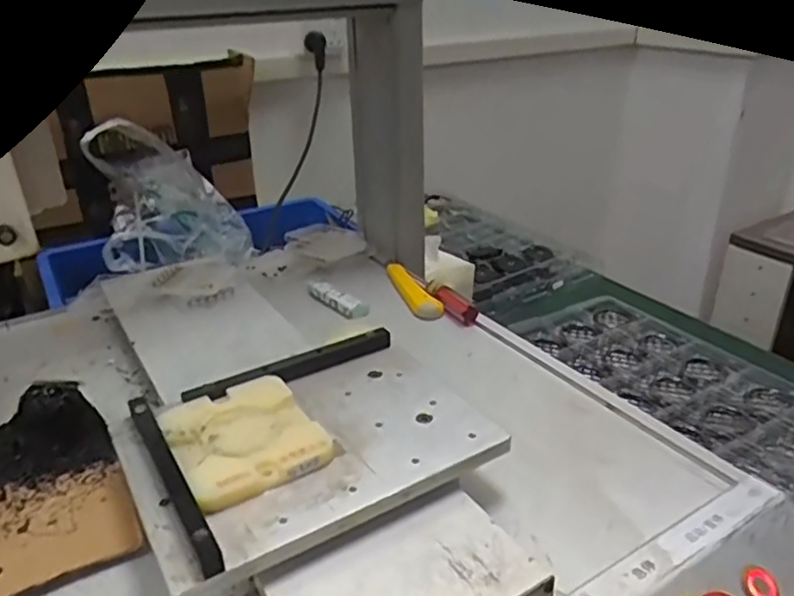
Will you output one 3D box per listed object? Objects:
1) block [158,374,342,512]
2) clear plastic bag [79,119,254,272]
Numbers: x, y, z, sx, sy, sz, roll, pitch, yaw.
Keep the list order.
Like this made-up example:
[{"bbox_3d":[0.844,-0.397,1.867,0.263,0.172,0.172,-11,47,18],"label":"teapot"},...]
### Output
[{"bbox_3d":[-0.088,0.080,0.380,0.077,0.013,0.093,-16,30,-29],"label":"block"},{"bbox_3d":[-0.304,-0.130,0.890,0.189,0.172,0.187,-12,28,-21],"label":"clear plastic bag"}]

